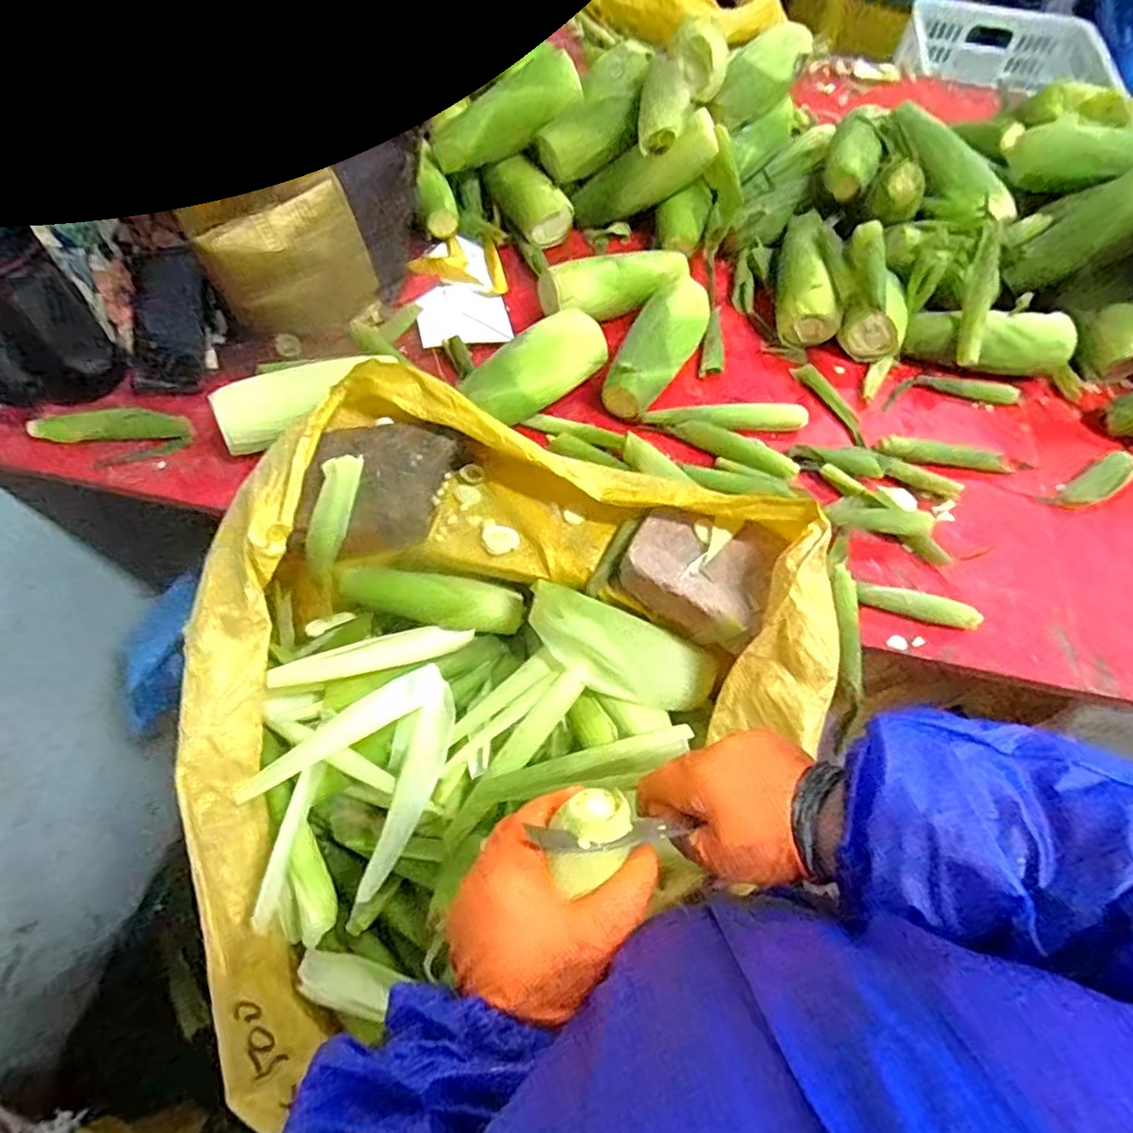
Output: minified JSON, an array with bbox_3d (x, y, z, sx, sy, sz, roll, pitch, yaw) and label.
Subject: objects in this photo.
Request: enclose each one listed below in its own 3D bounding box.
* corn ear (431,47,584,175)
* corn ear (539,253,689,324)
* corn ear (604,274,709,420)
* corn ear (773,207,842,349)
[{"bbox_3d":[-0.073,-0.551,0.787,0.196,0.050,0.062,-29,64,8],"label":"corn ear"},{"bbox_3d":[0.066,-0.327,0.756,0.188,0.061,0.072,-17,64,-12],"label":"corn ear"},{"bbox_3d":[0.106,-0.248,0.718,0.064,0.067,0.193,27,63,11],"label":"corn ear"},{"bbox_3d":[0.298,-0.358,0.797,0.069,0.070,0.193,10,61,2],"label":"corn ear"}]

